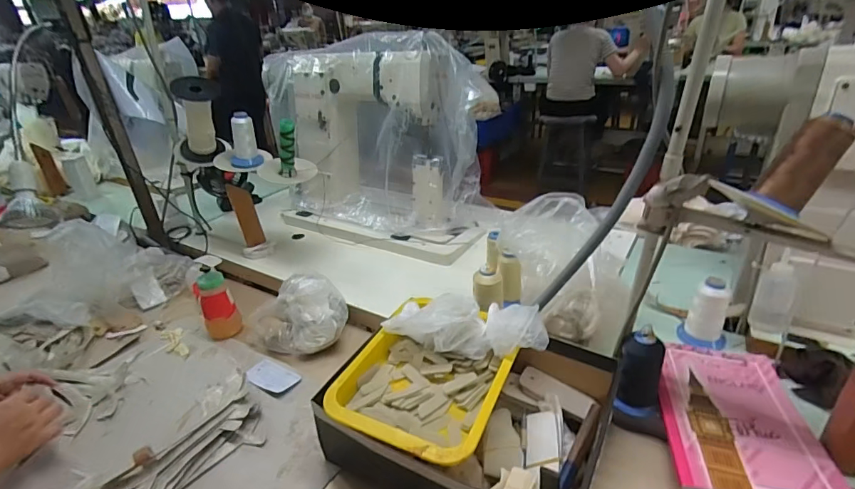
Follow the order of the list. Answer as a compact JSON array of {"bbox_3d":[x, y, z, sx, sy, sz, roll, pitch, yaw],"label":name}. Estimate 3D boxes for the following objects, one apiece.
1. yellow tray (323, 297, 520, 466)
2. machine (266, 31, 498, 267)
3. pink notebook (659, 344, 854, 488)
[{"bbox_3d":[0.003,0.177,0.593,0.200,0.044,0.239,10,32,25],"label":"yellow tray"},{"bbox_3d":[-0.143,-0.284,1.152,0.627,0.421,0.380,12,33,29],"label":"machine"},{"bbox_3d":[0.406,0.224,0.581,0.177,0.017,0.254,5,29,14],"label":"pink notebook"}]

